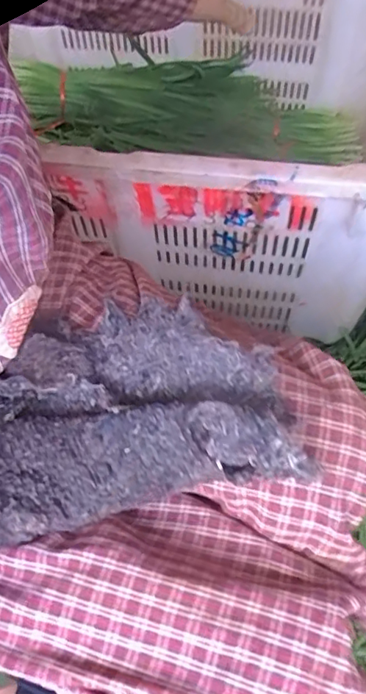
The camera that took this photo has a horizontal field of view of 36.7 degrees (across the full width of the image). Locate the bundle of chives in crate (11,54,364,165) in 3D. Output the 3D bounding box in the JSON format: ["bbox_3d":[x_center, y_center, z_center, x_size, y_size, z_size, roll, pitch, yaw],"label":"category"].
[{"bbox_3d":[0.018,-0.377,0.874,0.512,0.104,0.153,-3,61,0],"label":"bundle of chives in crate"}]

